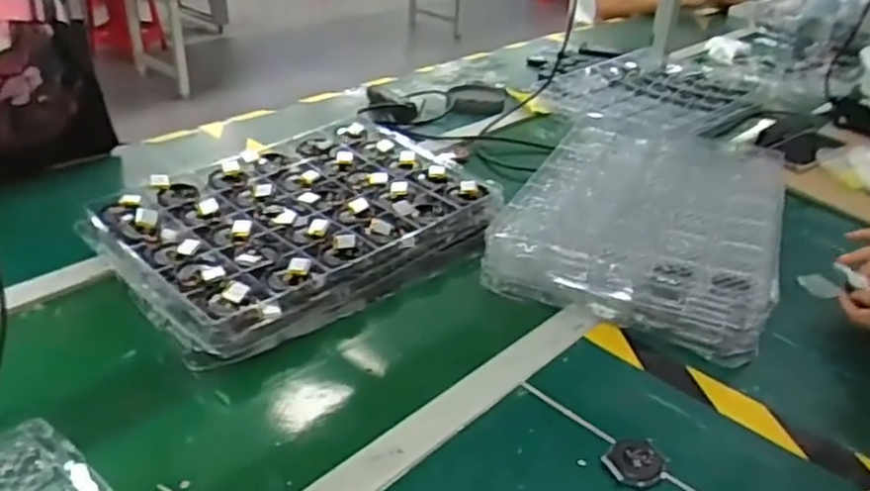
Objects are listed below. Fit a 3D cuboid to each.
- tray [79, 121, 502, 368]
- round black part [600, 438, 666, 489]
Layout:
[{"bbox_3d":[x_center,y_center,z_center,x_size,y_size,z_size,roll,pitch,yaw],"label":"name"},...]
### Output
[{"bbox_3d":[-0.159,-0.032,0.854,0.436,0.061,0.302,-23,41,-37],"label":"tray"},{"bbox_3d":[0.169,0.180,0.574,0.046,0.011,0.046,3,32,-2],"label":"round black part"}]

